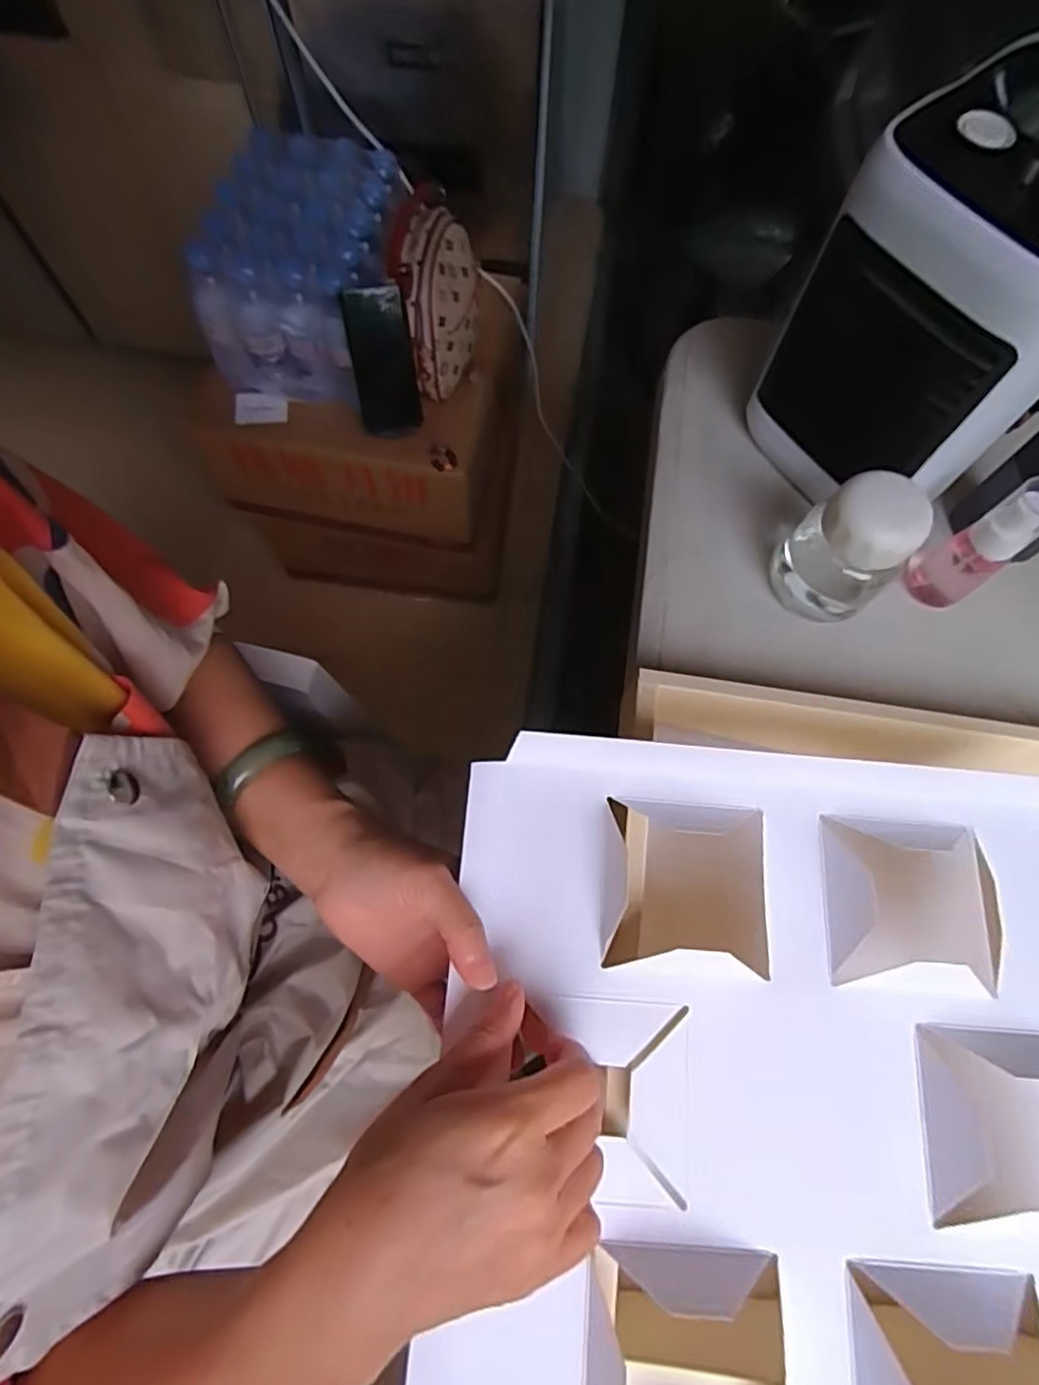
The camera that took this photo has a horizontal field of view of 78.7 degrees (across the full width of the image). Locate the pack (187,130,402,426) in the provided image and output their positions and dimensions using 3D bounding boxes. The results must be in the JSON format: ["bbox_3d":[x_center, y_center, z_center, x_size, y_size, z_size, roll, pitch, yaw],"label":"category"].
[{"bbox_3d":[-0.294,-0.585,0.895,0.254,0.173,0.356,0,69,-2],"label":"pack"}]

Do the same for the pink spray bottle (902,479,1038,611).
[{"bbox_3d":[0.327,-0.102,0.455,0.033,0.121,0.044,-32,73,-13],"label":"pink spray bottle"}]

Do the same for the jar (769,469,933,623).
[{"bbox_3d":[0.240,-0.109,0.460,0.076,0.109,0.080,39,73,12],"label":"jar"}]

